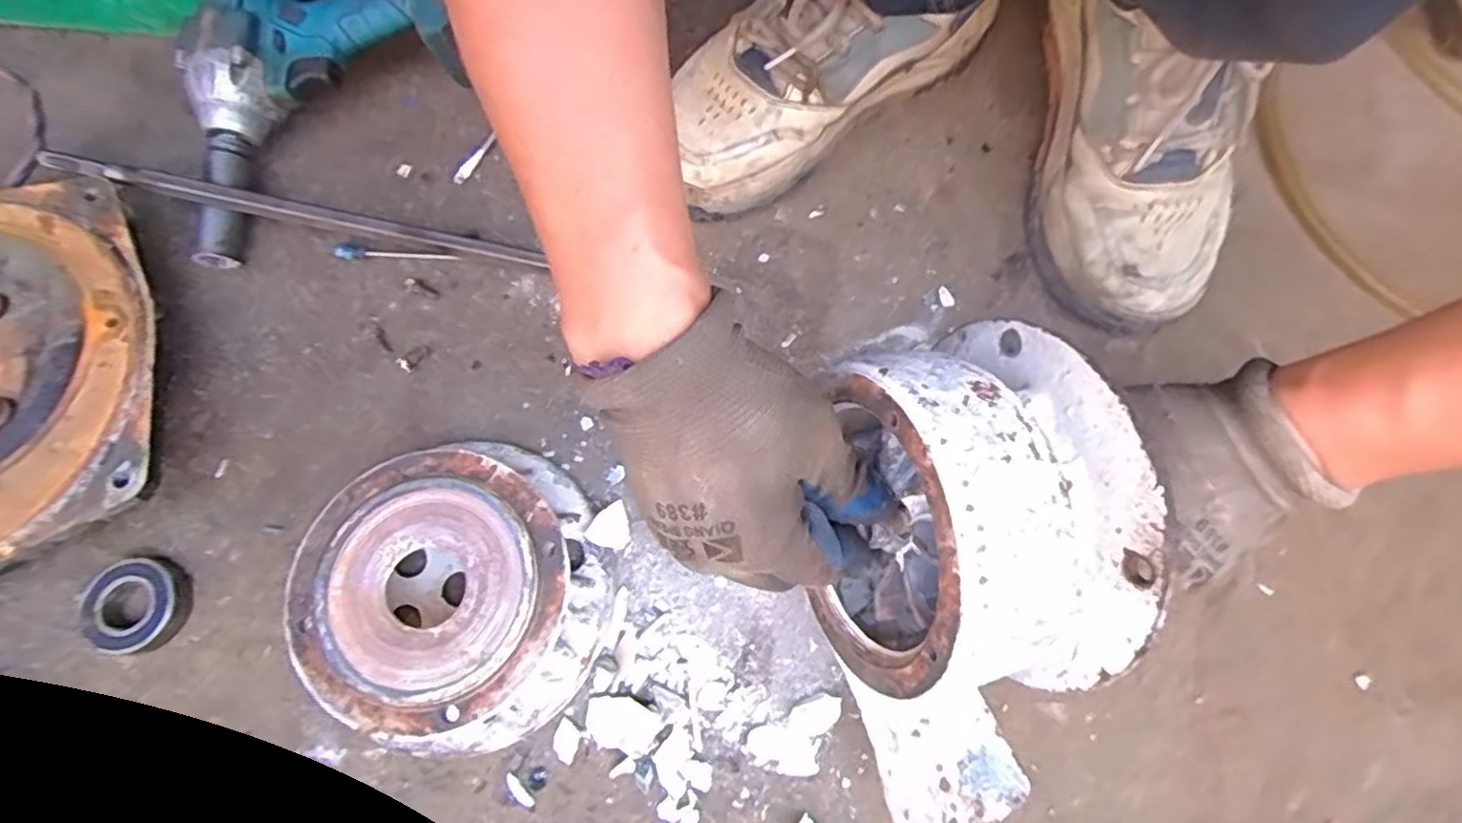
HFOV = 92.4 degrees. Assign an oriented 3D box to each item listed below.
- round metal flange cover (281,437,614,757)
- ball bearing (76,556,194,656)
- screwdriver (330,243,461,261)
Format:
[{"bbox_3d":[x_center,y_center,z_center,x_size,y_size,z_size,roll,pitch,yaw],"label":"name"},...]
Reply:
[{"bbox_3d":[-0.142,0.094,0.375,0.148,0.056,0.148,0,73,1],"label":"round metal flange cover"},{"bbox_3d":[-0.339,0.109,0.396,0.059,0.018,0.050,24,75,8],"label":"ball bearing"},{"bbox_3d":[-0.221,-0.104,0.460,0.080,0.010,0.009,2,73,2],"label":"screwdriver"}]

